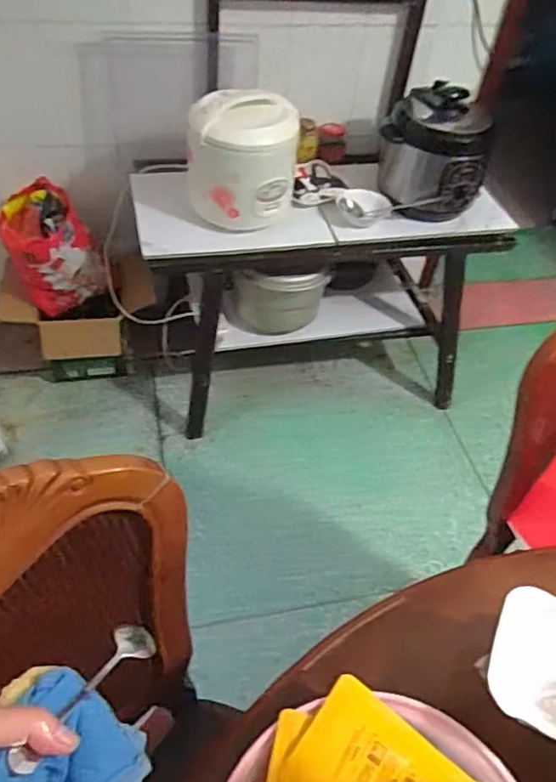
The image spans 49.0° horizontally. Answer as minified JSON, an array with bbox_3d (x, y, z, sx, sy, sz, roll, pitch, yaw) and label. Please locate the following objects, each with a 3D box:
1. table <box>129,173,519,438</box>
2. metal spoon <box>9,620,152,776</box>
[{"bbox_3d":[0.114,-0.259,1.778,0.937,0.608,0.406,-8,50,-13],"label":"table"},{"bbox_3d":[-0.128,0.206,0.423,0.027,0.018,0.142,23,19,14],"label":"metal spoon"}]

